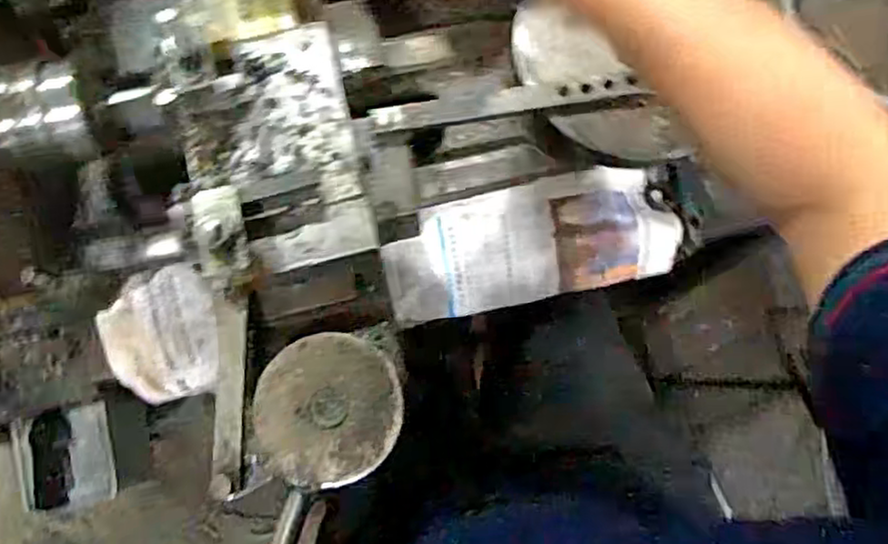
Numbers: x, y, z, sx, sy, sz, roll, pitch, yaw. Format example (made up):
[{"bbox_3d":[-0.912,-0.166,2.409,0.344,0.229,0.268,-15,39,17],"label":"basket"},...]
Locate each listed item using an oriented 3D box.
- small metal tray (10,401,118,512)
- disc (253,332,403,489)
[{"bbox_3d":[-0.362,0.180,0.666,0.079,0.030,0.094,-6,89,-42],"label":"small metal tray"},{"bbox_3d":[-0.078,0.092,0.467,0.095,0.011,0.097,0,75,-1],"label":"disc"}]

